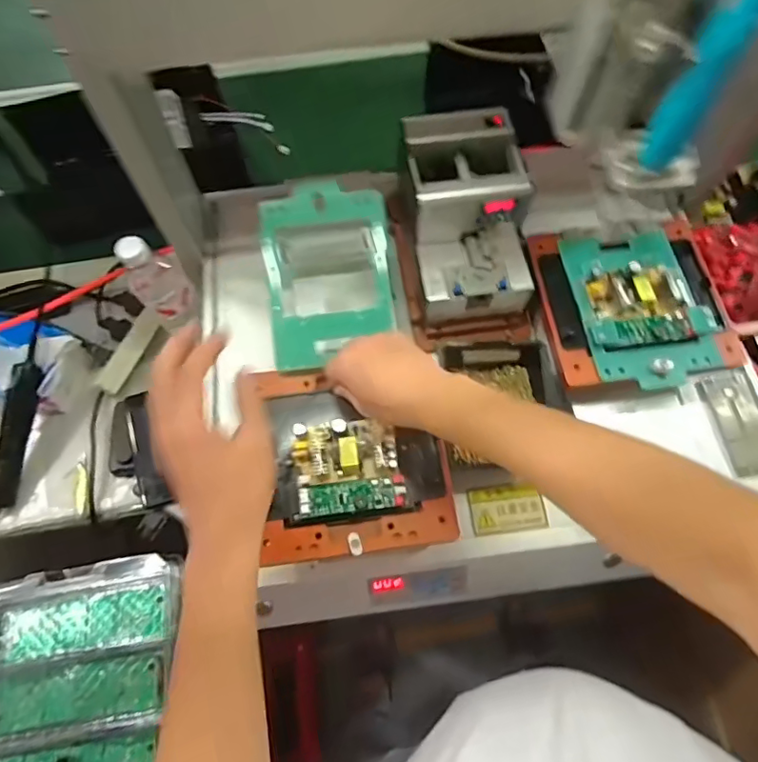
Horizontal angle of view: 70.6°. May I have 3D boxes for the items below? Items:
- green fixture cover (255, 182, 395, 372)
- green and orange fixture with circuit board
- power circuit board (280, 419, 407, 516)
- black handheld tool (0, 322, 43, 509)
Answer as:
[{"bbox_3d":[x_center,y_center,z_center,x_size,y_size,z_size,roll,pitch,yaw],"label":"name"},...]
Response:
[{"bbox_3d":[-0.055,-0.121,0.583,0.138,0.019,0.201,-11,83,2],"label":"green fixture cover"},{"bbox_3d":[0.288,-0.092,0.600,0.194,0.035,0.199,-5,68,-2],"label":"green and orange fixture with circuit board"},{"bbox_3d":[-0.033,0.082,0.525,0.107,0.031,0.089,-10,68,-5],"label":"power circuit board"},{"bbox_3d":[-0.506,0.067,0.748,0.030,0.034,0.280,11,90,4],"label":"black handheld tool"}]

